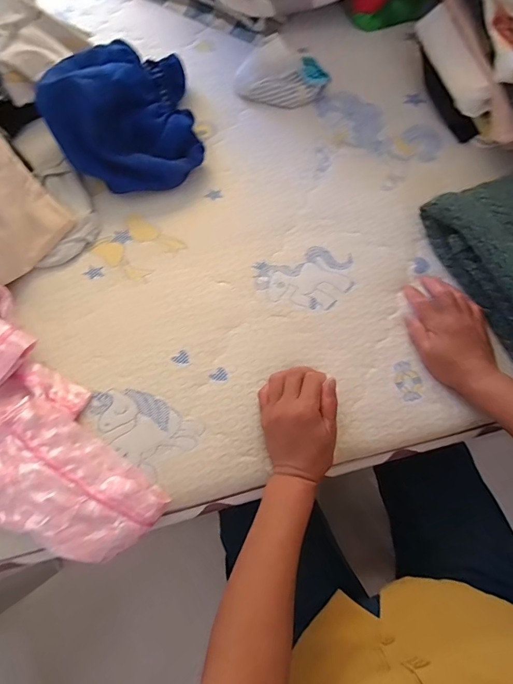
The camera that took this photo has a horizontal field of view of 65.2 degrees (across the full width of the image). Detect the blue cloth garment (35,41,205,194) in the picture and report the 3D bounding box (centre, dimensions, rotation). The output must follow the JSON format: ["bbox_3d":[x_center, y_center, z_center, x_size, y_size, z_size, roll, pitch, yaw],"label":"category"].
[{"bbox_3d":[-0.197,-0.349,0.599,0.209,0.115,0.236,-15,69,-7],"label":"blue cloth garment"}]

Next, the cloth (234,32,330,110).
[{"bbox_3d":[0.041,-0.455,0.674,0.154,0.070,0.099,-4,68,-2],"label":"cloth"}]

